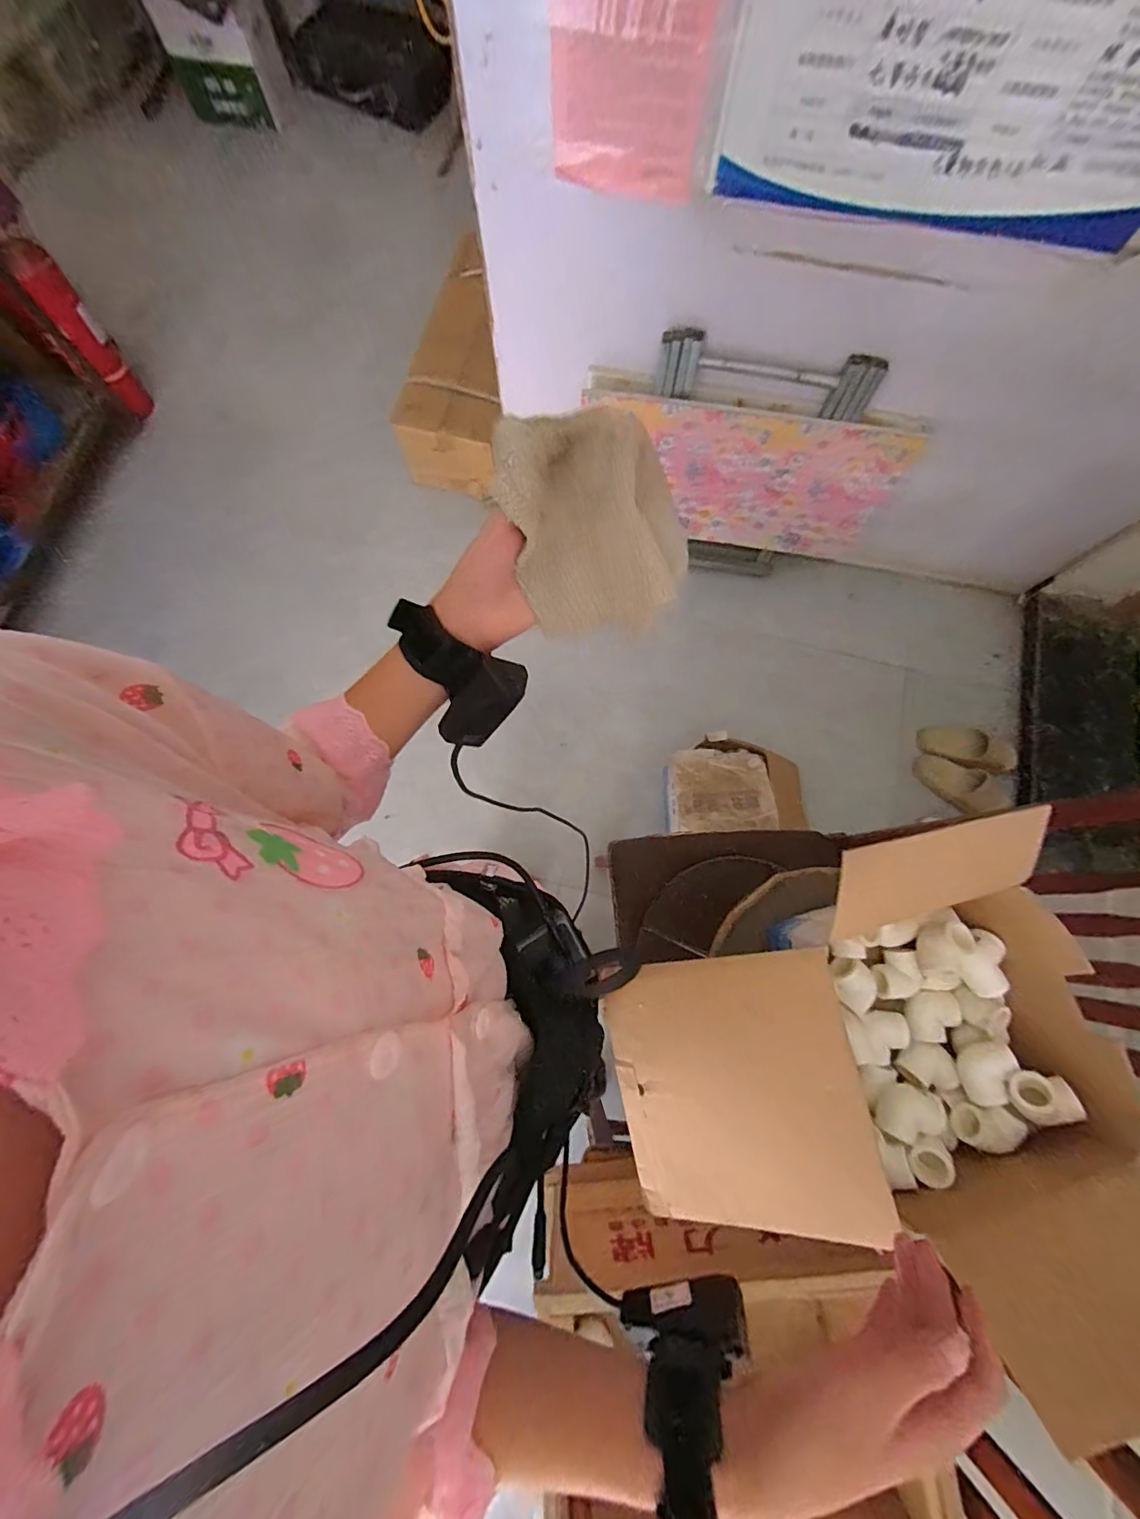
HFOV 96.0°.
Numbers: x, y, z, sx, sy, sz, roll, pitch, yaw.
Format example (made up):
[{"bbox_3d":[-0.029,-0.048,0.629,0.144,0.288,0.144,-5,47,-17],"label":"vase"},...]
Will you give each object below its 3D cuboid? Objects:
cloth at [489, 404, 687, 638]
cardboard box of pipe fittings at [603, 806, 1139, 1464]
[{"bbox_3d":[0.015,-0.142,0.312,0.100,0.018,0.120,-17,122,4],"label":"cloth"},{"bbox_3d":[0.246,0.268,0.437,0.384,0.184,0.359,-14,78,-4],"label":"cardboard box of pipe fittings"}]

